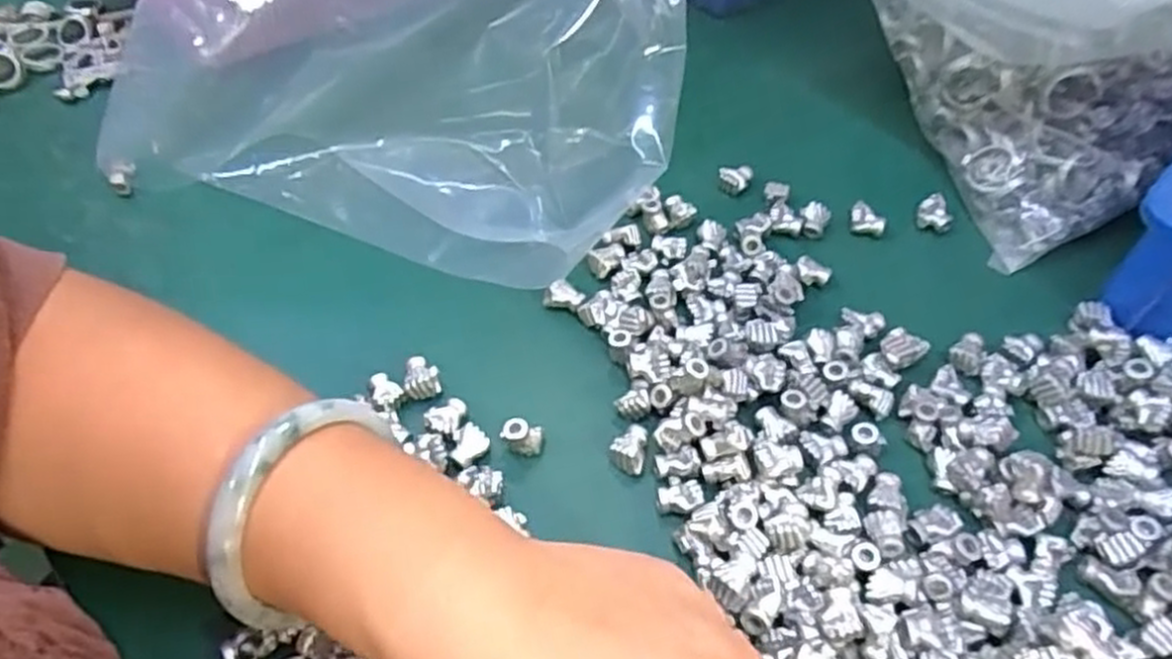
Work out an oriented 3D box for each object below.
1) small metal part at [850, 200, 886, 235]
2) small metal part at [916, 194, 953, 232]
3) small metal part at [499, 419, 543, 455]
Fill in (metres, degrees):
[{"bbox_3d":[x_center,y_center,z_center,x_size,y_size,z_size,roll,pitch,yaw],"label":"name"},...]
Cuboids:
[{"bbox_3d":[0.140,-0.055,0.387,0.017,0.009,0.012,18,55,13],"label":"small metal part"},{"bbox_3d":[0.175,-0.058,0.389,0.016,0.009,0.018,26,57,19],"label":"small metal part"},{"bbox_3d":[-0.026,0.043,0.311,0.016,0.020,0.009,-8,53,-6],"label":"small metal part"}]

